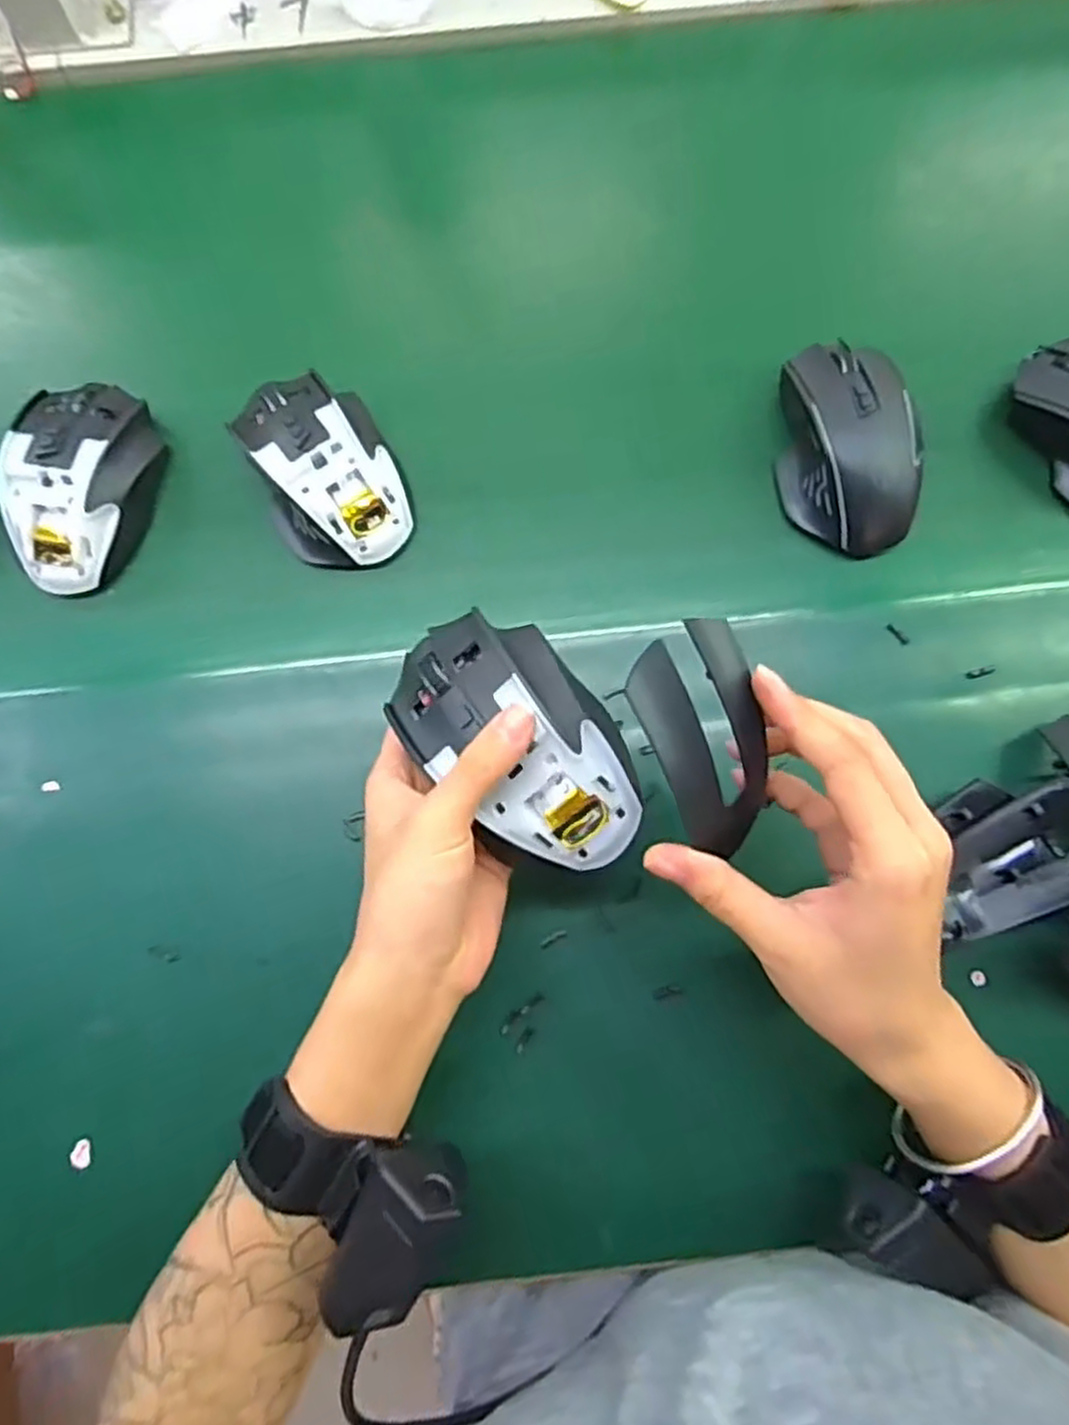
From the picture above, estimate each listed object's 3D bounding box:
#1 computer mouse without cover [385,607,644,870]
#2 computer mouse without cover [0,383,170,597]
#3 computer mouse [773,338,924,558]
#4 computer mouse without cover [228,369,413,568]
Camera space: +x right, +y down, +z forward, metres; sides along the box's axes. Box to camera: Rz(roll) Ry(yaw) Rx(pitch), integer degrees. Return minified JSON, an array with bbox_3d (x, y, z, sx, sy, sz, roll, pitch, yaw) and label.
[{"bbox_3d":[-0.007,0.011,0.305,0.068,0.031,0.115,-37,81,-6],"label":"computer mouse without cover"},{"bbox_3d":[-0.250,-0.123,0.416,0.078,0.041,0.116,3,79,1],"label":"computer mouse without cover"},{"bbox_3d":[0.168,-0.144,0.416,0.065,0.041,0.111,-6,79,-1],"label":"computer mouse"},{"bbox_3d":[-0.112,-0.130,0.411,0.069,0.032,0.104,-26,80,-4],"label":"computer mouse without cover"}]

